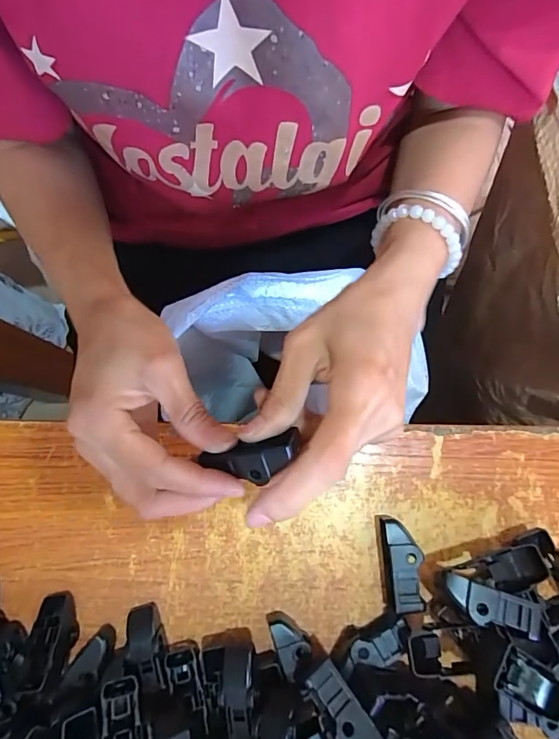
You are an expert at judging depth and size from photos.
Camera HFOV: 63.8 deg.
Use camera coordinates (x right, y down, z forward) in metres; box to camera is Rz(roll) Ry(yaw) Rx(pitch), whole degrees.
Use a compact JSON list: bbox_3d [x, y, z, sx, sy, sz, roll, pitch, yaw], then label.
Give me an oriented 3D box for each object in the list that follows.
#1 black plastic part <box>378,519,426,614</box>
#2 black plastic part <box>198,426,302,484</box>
[{"bbox_3d":[0.071,0.112,0.262,0.018,0.022,0.047,-1,78,1],"label":"black plastic part"},{"bbox_3d":[-0.014,0.045,0.217,0.050,0.009,0.021,-16,77,17],"label":"black plastic part"}]

